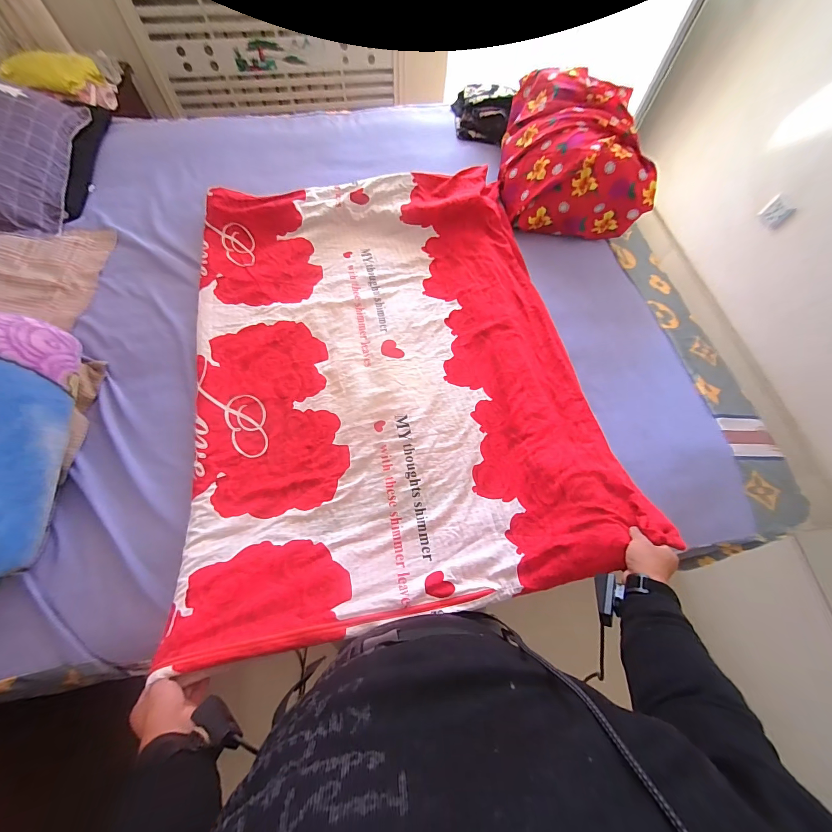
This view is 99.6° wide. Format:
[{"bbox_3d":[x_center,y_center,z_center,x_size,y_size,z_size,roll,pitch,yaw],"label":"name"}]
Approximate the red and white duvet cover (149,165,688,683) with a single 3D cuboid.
[{"bbox_3d":[-0.090,-0.182,0.862,0.870,0.161,1.176,-9,68,-6],"label":"red and white duvet cover"}]

